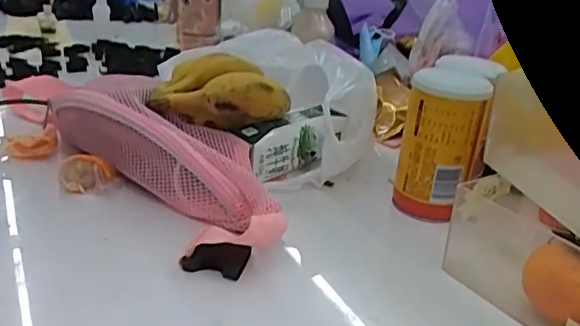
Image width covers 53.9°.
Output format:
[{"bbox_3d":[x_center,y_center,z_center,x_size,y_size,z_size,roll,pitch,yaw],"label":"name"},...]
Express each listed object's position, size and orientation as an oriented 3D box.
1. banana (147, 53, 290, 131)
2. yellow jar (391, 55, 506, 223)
[{"bbox_3d":[-0.063,-0.064,0.524,0.123,0.063,0.066,-4,26,-22],"label":"banana"},{"bbox_3d":[0.136,-0.021,0.504,0.067,0.133,0.067,4,24,-2],"label":"yellow jar"}]

